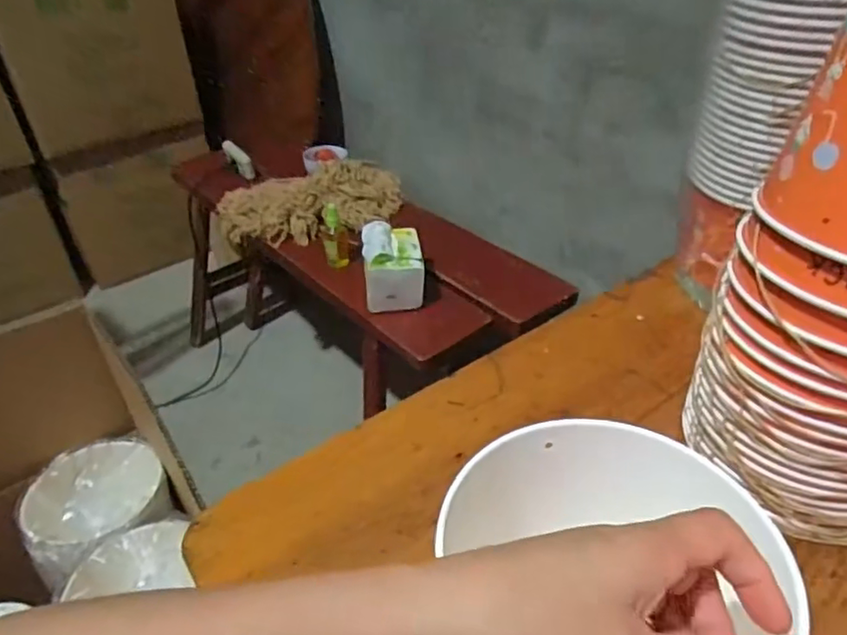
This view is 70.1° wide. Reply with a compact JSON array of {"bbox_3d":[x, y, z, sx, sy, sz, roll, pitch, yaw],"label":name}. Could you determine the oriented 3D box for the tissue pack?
[{"bbox_3d":[-0.052,-0.088,1.022,0.098,0.109,0.125,-4,37,-4],"label":"tissue pack"}]

